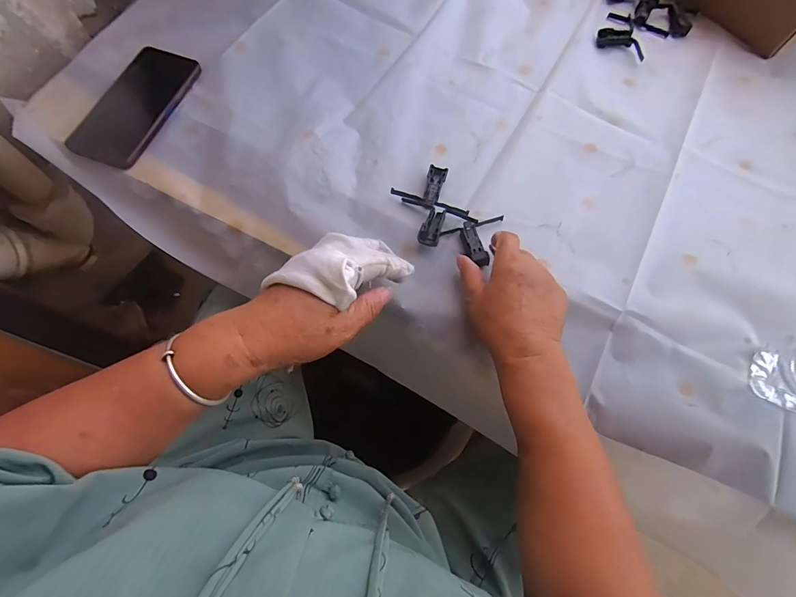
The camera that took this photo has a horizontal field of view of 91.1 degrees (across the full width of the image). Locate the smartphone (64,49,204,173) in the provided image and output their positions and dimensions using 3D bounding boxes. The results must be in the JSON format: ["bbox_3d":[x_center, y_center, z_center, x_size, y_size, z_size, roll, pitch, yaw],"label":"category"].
[{"bbox_3d":[-0.301,-0.227,0.451,0.079,0.005,0.168,19,70,5],"label":"smartphone"}]

